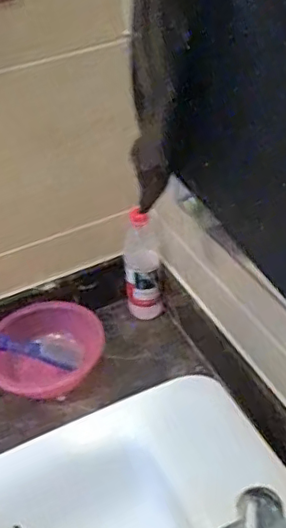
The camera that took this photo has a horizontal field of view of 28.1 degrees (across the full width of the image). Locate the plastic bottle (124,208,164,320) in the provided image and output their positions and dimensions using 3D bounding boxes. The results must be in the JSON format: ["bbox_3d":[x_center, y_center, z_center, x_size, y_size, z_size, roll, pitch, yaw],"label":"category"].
[{"bbox_3d":[-0.004,-0.003,1.031,0.065,0.223,0.069,-6,38,2],"label":"plastic bottle"}]

